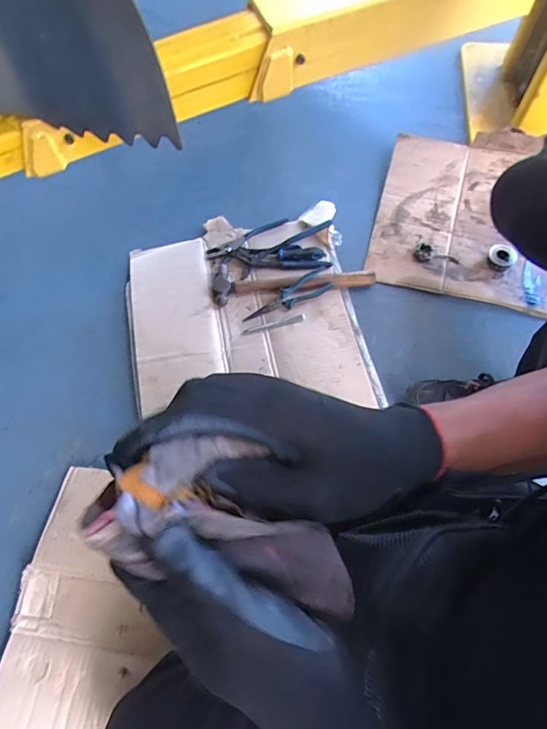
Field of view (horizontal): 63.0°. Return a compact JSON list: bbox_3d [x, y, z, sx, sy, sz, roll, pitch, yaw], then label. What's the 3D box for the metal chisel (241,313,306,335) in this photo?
[{"bbox_3d":[0.000,-0.082,0.928,0.134,0.008,0.018,-13,67,-5],"label":"metal chisel"}]

